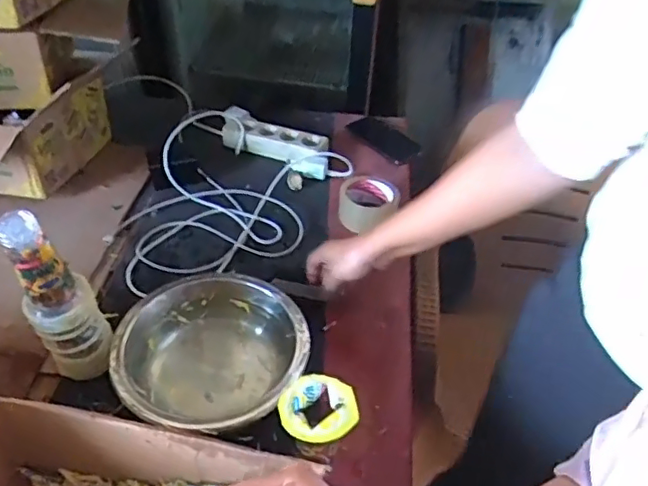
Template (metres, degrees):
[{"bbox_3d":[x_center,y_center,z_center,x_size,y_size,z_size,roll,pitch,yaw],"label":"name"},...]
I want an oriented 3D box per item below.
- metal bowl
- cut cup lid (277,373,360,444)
[{"bbox_3d":[-0.132,0.135,0.698,0.203,0.083,0.219,3,42,-3],"label":"metal bowl"},{"bbox_3d":[-0.004,0.163,0.576,0.073,0.015,0.073,3,42,-3],"label":"cut cup lid"}]

